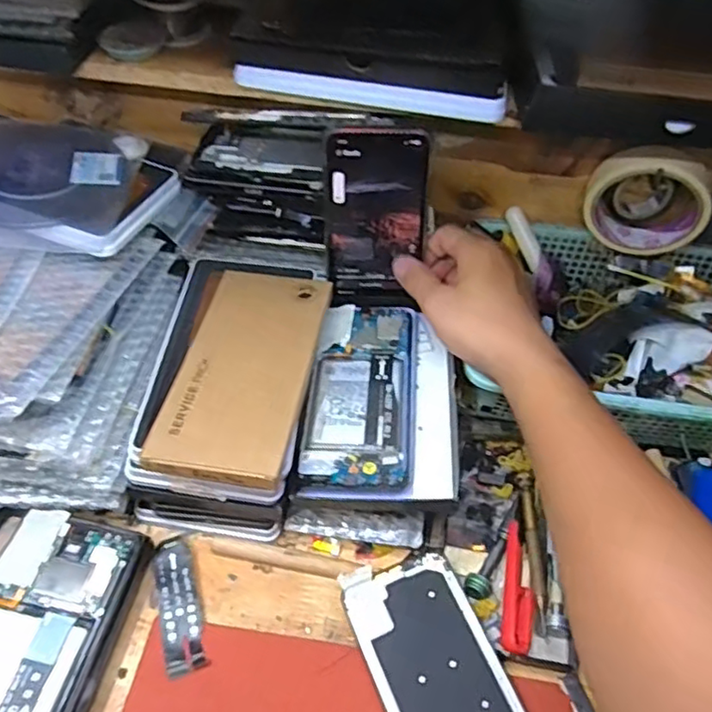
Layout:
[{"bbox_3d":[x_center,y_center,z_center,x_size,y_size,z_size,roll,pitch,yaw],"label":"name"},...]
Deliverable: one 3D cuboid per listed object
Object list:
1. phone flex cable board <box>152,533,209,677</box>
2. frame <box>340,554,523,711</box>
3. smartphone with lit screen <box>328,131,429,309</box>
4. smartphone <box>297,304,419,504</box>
[{"bbox_3d":[-0.112,0.156,0.392,0.027,0.007,0.082,-14,52,-16],"label":"phone flex cable board"},{"bbox_3d":[0.054,0.194,0.358,0.070,0.013,0.160,-16,53,-17],"label":"frame"},{"bbox_3d":[0.015,-0.099,0.465,0.071,0.134,0.013,3,36,1],"label":"smartphone with lit screen"},{"bbox_3d":[0.007,0.026,0.441,0.073,0.013,0.161,4,51,4],"label":"smartphone"}]

